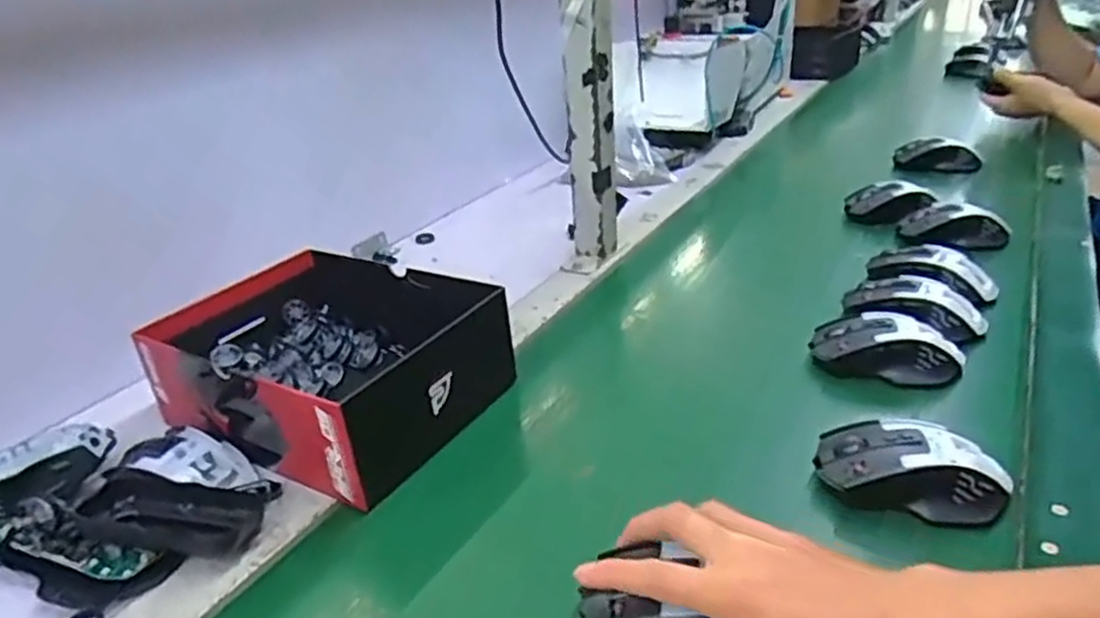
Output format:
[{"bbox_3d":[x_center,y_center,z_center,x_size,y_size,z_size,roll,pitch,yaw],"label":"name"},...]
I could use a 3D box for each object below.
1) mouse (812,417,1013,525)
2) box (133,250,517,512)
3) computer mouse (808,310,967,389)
[{"bbox_3d":[0.237,0.100,0.477,0.118,0.038,0.070,2,29,12],"label":"mouse"},{"bbox_3d":[-0.182,0.038,0.607,0.244,0.082,0.186,13,33,29],"label":"box"},{"bbox_3d":[0.276,0.029,0.603,0.110,0.035,0.063,13,33,29],"label":"computer mouse"}]

